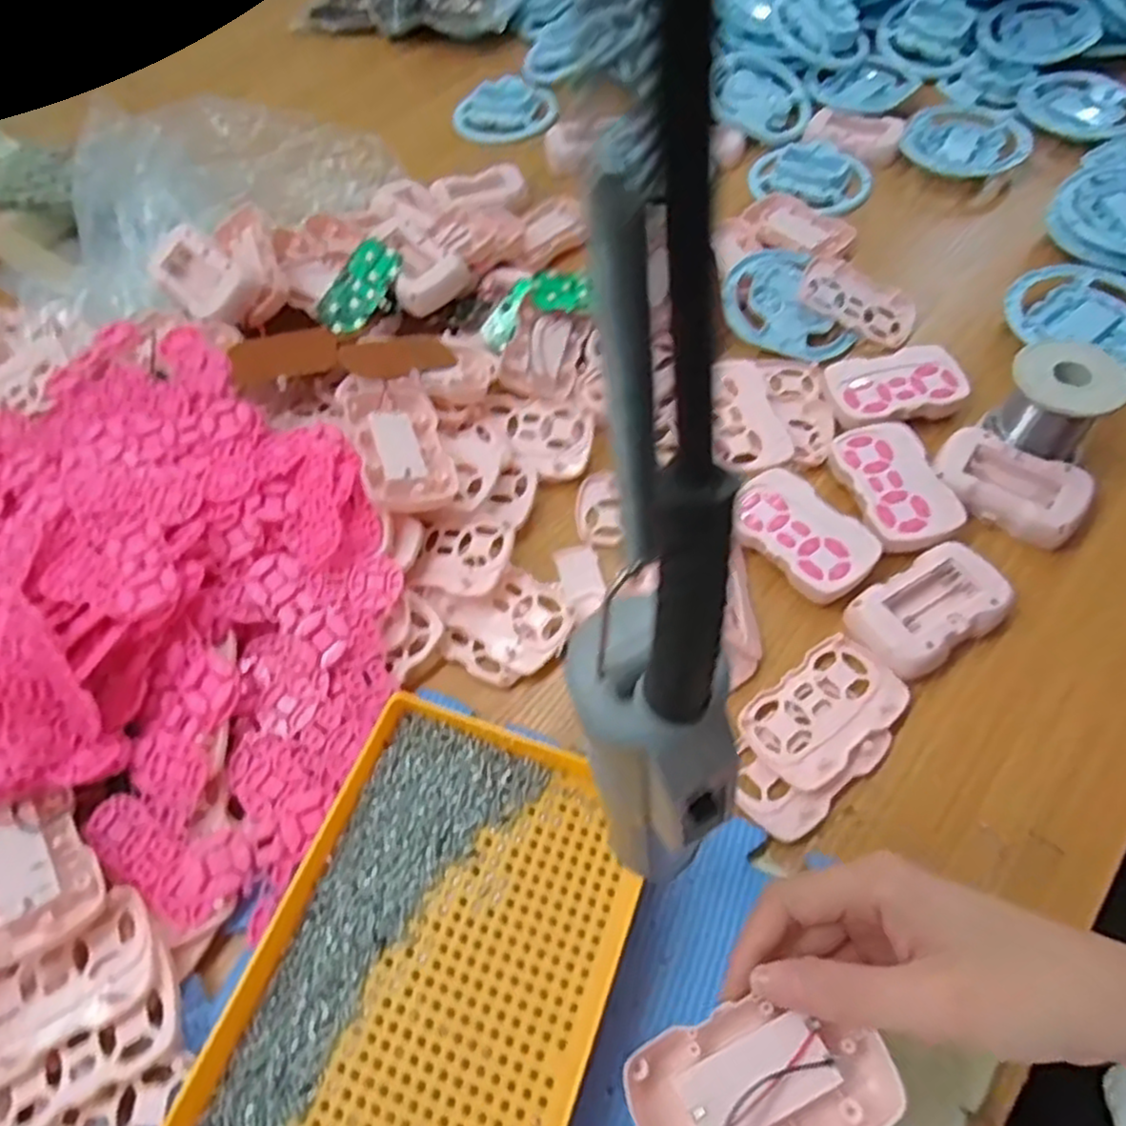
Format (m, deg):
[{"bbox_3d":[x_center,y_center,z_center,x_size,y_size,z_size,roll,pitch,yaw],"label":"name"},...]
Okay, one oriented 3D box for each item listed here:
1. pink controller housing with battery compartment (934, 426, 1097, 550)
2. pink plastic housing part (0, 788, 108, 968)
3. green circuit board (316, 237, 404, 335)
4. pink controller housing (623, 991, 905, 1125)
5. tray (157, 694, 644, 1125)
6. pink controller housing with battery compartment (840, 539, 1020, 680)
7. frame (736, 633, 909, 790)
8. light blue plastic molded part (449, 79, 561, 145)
[{"bbox_3d":[0.274,-0.050,0.445,0.085,0.017,0.054,29,65,20],"label":"pink controller housing with battery compartment"},{"bbox_3d":[-0.252,0.142,0.341,0.052,0.014,0.073,-22,63,-32],"label":"pink plastic housing part"},{"bbox_3d":[-0.146,-0.203,0.540,0.042,0.009,0.077,35,88,5],"label":"green circuit board"},{"bbox_3d":[0.069,0.181,0.252,0.088,0.022,0.050,-21,63,-11],"label":"pink controller housing"},{"bbox_3d":[-0.062,0.193,0.316,0.152,0.030,0.249,17,61,14],"label":"tray"},{"bbox_3d":[0.205,0.027,0.410,0.084,0.023,0.053,-31,61,-14],"label":"pink controller housing with battery compartment"},{"bbox_3d":[0.139,0.079,0.390,0.086,0.008,0.053,-35,62,-16],"label":"frame"},{"bbox_3d":[-0.060,-0.453,0.729,0.098,0.029,0.067,8,59,9],"label":"light blue plastic molded part"}]

